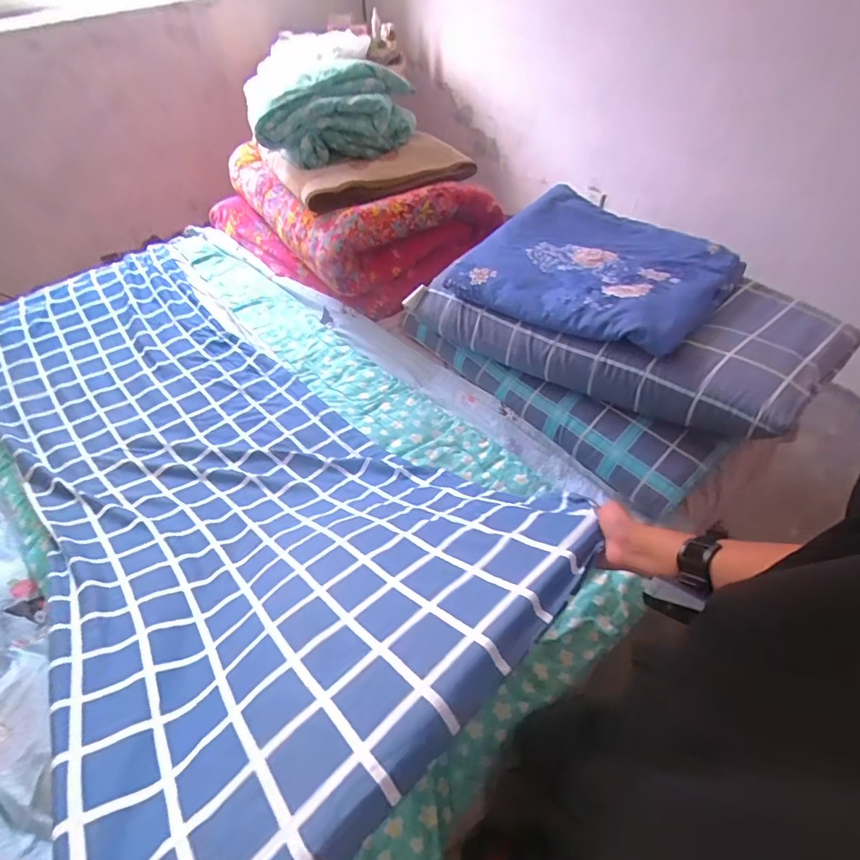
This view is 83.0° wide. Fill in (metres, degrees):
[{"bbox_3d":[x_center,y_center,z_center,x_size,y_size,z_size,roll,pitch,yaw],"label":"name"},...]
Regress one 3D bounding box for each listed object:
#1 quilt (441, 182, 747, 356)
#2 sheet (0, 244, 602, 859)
[{"bbox_3d":[0.390,-0.396,1.163,0.561,0.086,0.467,34,61,27],"label":"quilt"},{"bbox_3d":[-0.476,0.011,1.005,0.611,0.320,1.606,-36,41,-23],"label":"sheet"}]

